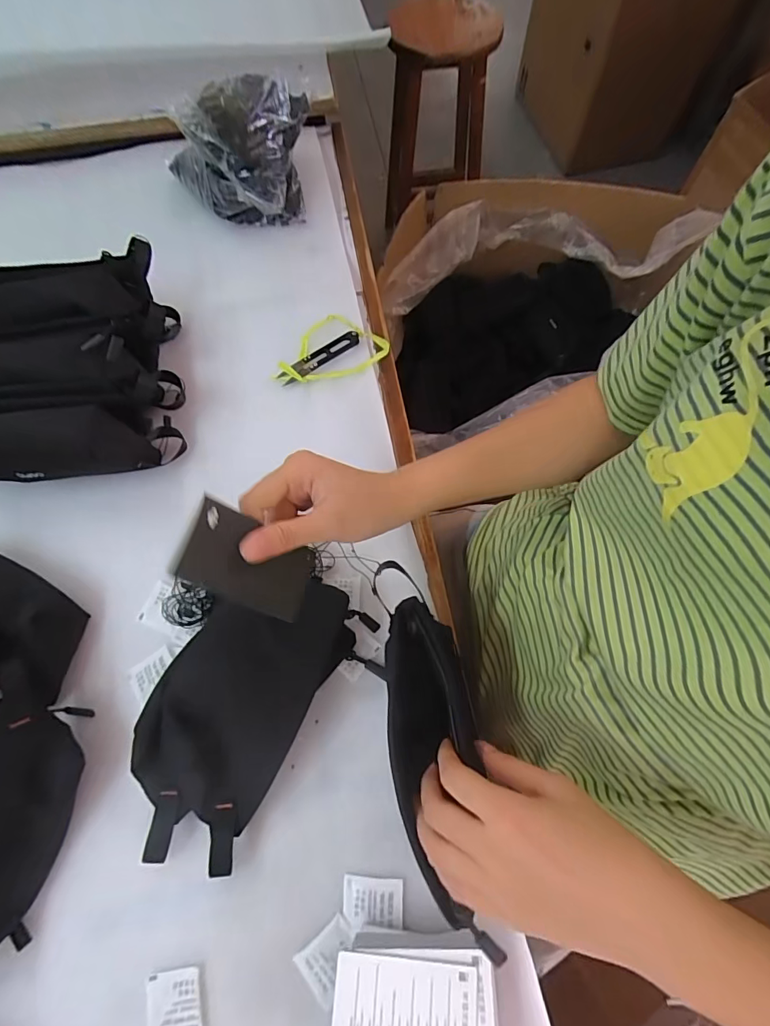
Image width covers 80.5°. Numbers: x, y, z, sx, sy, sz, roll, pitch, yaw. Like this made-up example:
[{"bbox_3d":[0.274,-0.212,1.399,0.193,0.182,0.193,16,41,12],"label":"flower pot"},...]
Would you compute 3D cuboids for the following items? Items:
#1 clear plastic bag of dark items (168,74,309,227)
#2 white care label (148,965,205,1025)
[{"bbox_3d":[-0.184,-0.434,0.559,0.182,0.124,0.130,-5,69,-1],"label":"clear plastic bag of dark items"},{"bbox_3d":[-0.143,0.338,0.310,0.037,0.004,0.042,-11,69,-4],"label":"white care label"}]

